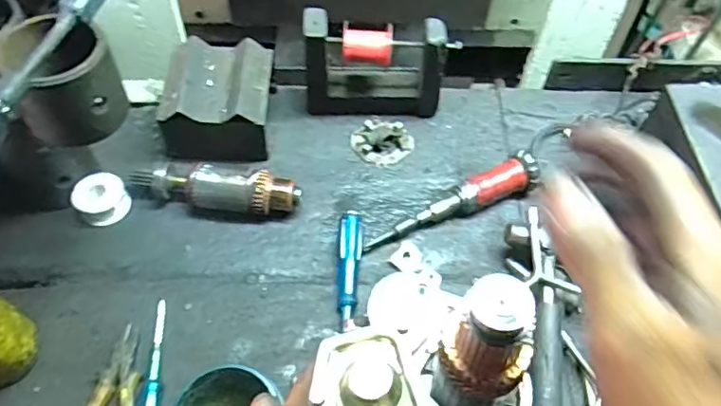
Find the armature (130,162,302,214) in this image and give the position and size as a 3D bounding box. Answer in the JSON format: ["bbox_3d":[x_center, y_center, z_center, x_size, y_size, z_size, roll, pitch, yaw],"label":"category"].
[{"bbox_3d":[-0.160,-0.013,0.647,0.182,0.050,0.042,7,55,3],"label":"armature"}]

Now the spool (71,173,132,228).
[{"bbox_3d":[-0.288,-0.003,0.648,0.056,0.037,0.046,-34,63,-23],"label":"spool"}]

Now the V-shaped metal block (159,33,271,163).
[{"bbox_3d":[-0.164,-0.114,0.690,0.116,0.091,0.135,5,55,2],"label":"V-shaped metal block"}]

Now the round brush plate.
[{"bbox_3d":[0.027,-0.080,0.719,0.067,0.020,0.066,1,55,-1],"label":"round brush plate"}]

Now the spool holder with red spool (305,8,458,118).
[{"bbox_3d":[0.020,-0.150,0.694,0.171,0.147,0.048,9,55,5],"label":"spool holder with red spool"}]

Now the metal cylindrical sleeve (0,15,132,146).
[{"bbox_3d":[-0.255,-0.108,0.507,0.084,0.079,0.087,1,55,-1],"label":"metal cylindrical sleeve"}]

